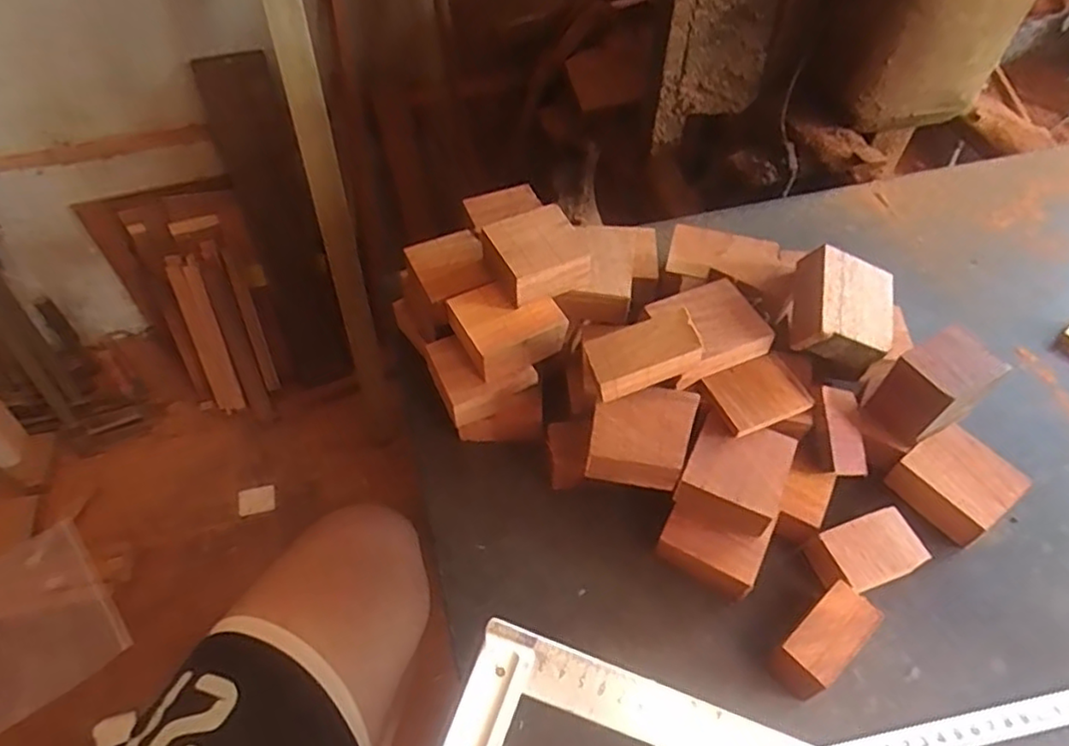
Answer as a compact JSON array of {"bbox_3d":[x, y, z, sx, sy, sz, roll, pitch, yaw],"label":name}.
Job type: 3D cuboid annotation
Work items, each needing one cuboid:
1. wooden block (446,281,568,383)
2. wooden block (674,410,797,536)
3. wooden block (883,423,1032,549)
[{"bbox_3d":[-0.018,-0.031,0.430,0.060,0.029,0.056,-23,56,-16],"label":"wooden block"},{"bbox_3d":[0.122,0.060,0.401,0.054,0.029,0.058,23,57,17],"label":"wooden block"},{"bbox_3d":[0.272,0.072,0.426,0.060,0.030,0.059,-31,60,-21],"label":"wooden block"}]

